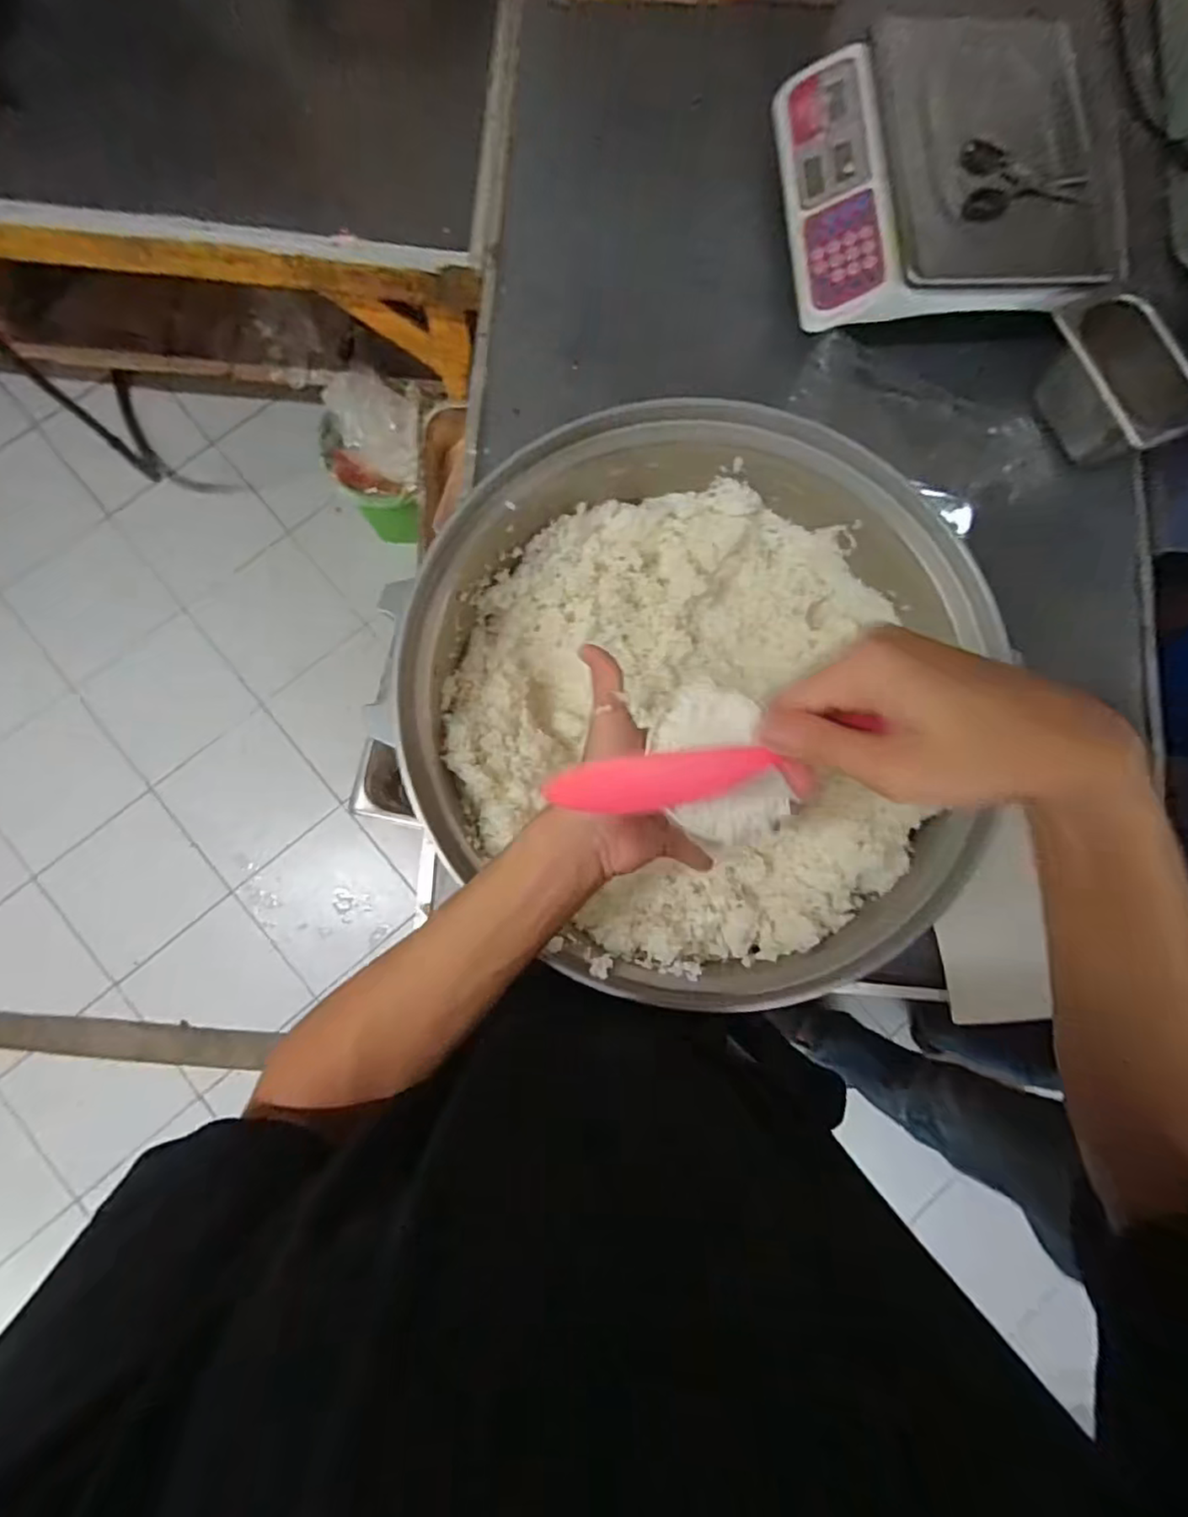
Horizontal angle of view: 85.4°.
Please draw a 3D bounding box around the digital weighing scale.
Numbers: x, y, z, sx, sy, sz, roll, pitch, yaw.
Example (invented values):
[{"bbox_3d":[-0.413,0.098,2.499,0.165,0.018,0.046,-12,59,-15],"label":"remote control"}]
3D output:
[{"bbox_3d":[0.396,-0.653,0.722,0.330,0.116,0.330,2,82,-2],"label":"digital weighing scale"}]

